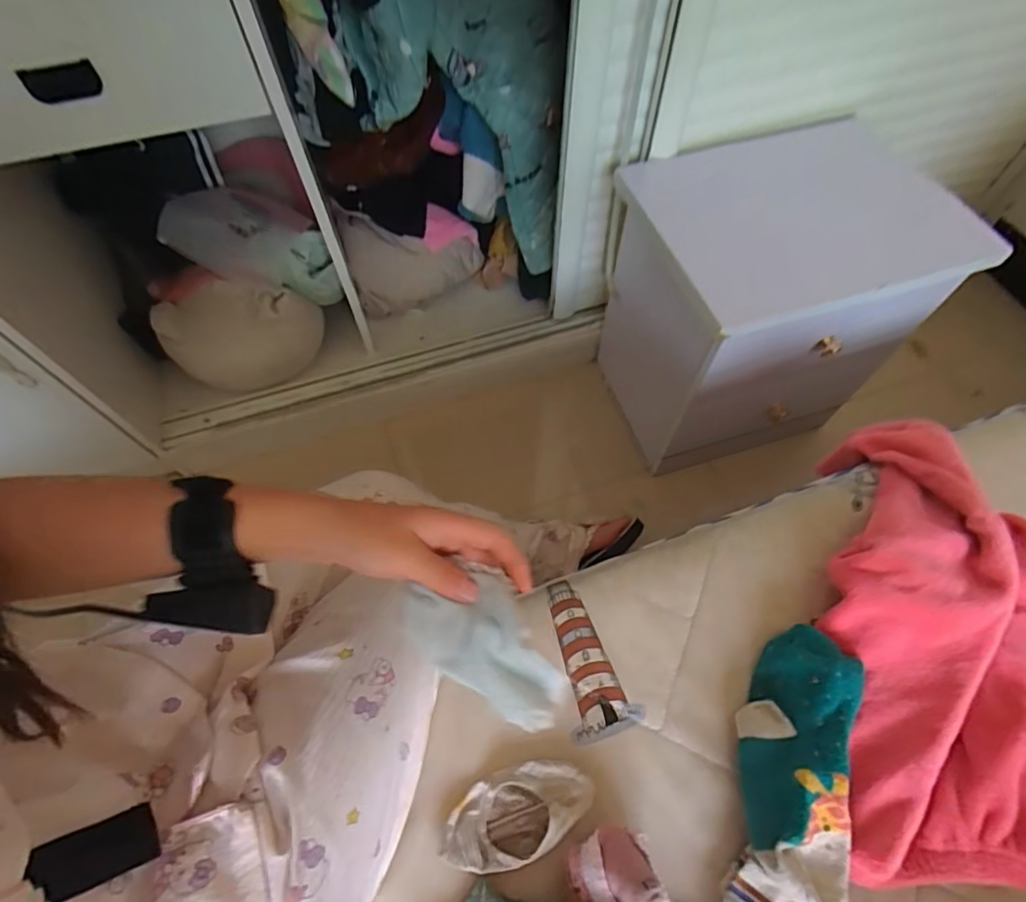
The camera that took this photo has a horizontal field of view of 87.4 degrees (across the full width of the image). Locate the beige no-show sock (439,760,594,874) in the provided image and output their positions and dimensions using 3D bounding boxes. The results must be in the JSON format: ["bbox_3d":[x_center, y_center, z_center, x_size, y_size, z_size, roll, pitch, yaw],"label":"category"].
[{"bbox_3d":[0.003,0.295,0.435,0.123,0.018,0.062,-18,63,-11],"label":"beige no-show sock"}]

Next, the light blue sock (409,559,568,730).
[{"bbox_3d":[-0.009,0.136,0.355,0.064,0.042,0.137,-45,114,-22],"label":"light blue sock"}]

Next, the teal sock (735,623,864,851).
[{"bbox_3d":[0.235,0.233,0.449,0.082,0.028,0.175,3,51,41],"label":"teal sock"}]

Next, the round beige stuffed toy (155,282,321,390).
[{"bbox_3d":[-0.484,-0.195,0.971,0.257,0.173,0.113,0,63,0],"label":"round beige stuffed toy"}]

